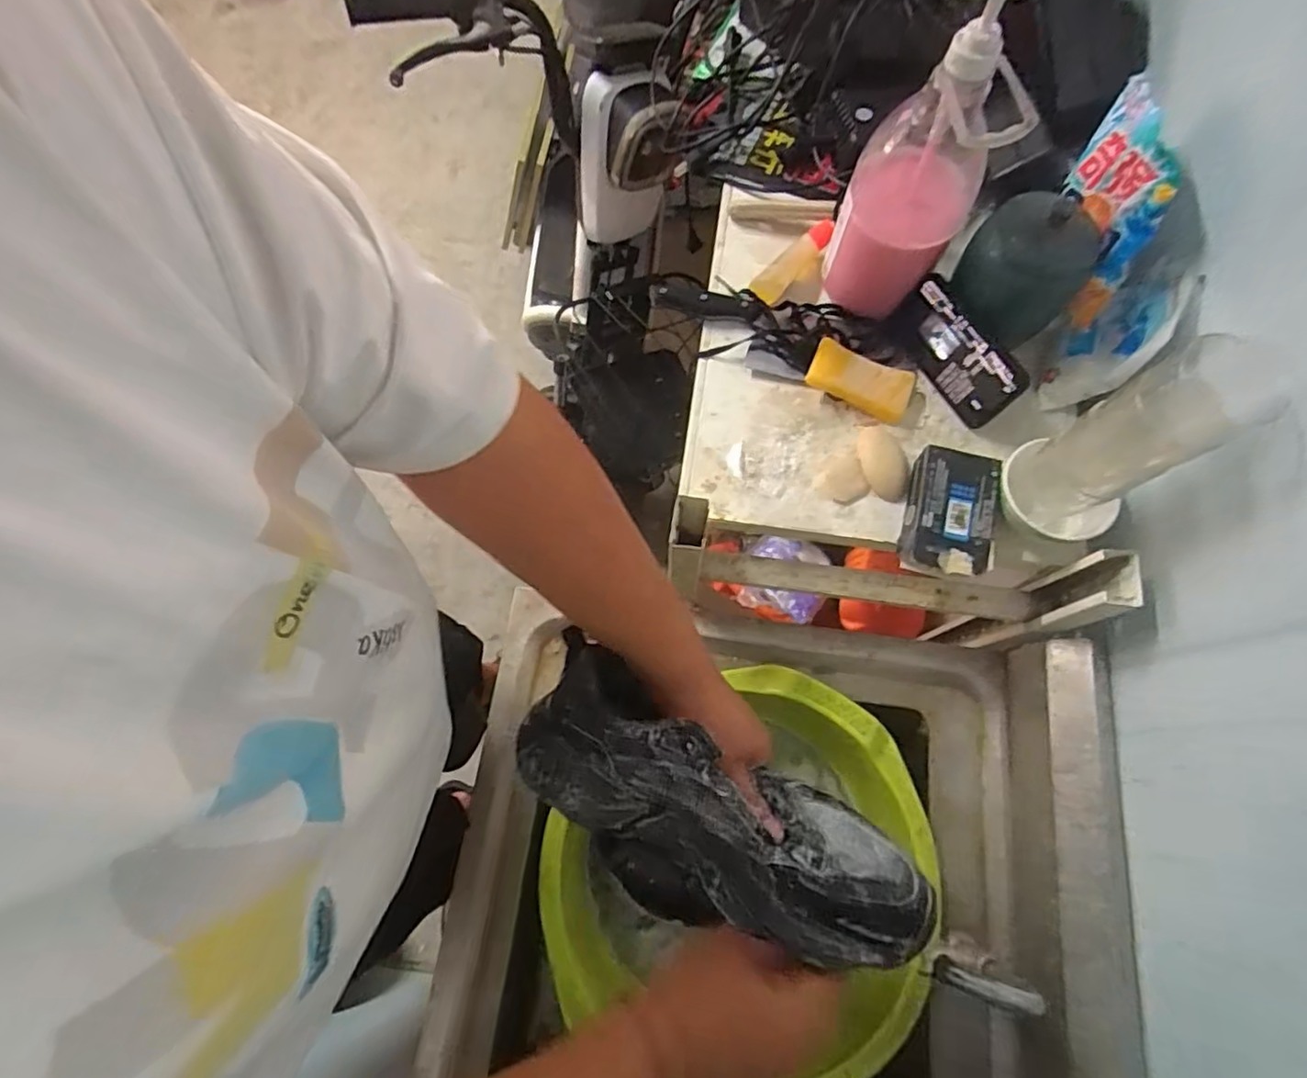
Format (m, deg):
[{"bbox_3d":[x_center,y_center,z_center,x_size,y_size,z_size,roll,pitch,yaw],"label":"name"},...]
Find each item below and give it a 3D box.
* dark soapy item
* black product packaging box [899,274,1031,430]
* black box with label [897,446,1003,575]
[{"bbox_3d":[0.033,0.189,0.432,0.282,0.063,0.121,26,72,14],"label":"dark soapy item"},{"bbox_3d":[0.304,-0.188,0.643,0.022,0.078,0.147,-27,78,-26],"label":"black product packaging box"},{"bbox_3d":[0.281,-0.026,0.609,0.073,0.034,0.119,17,71,6],"label":"black box with label"}]

